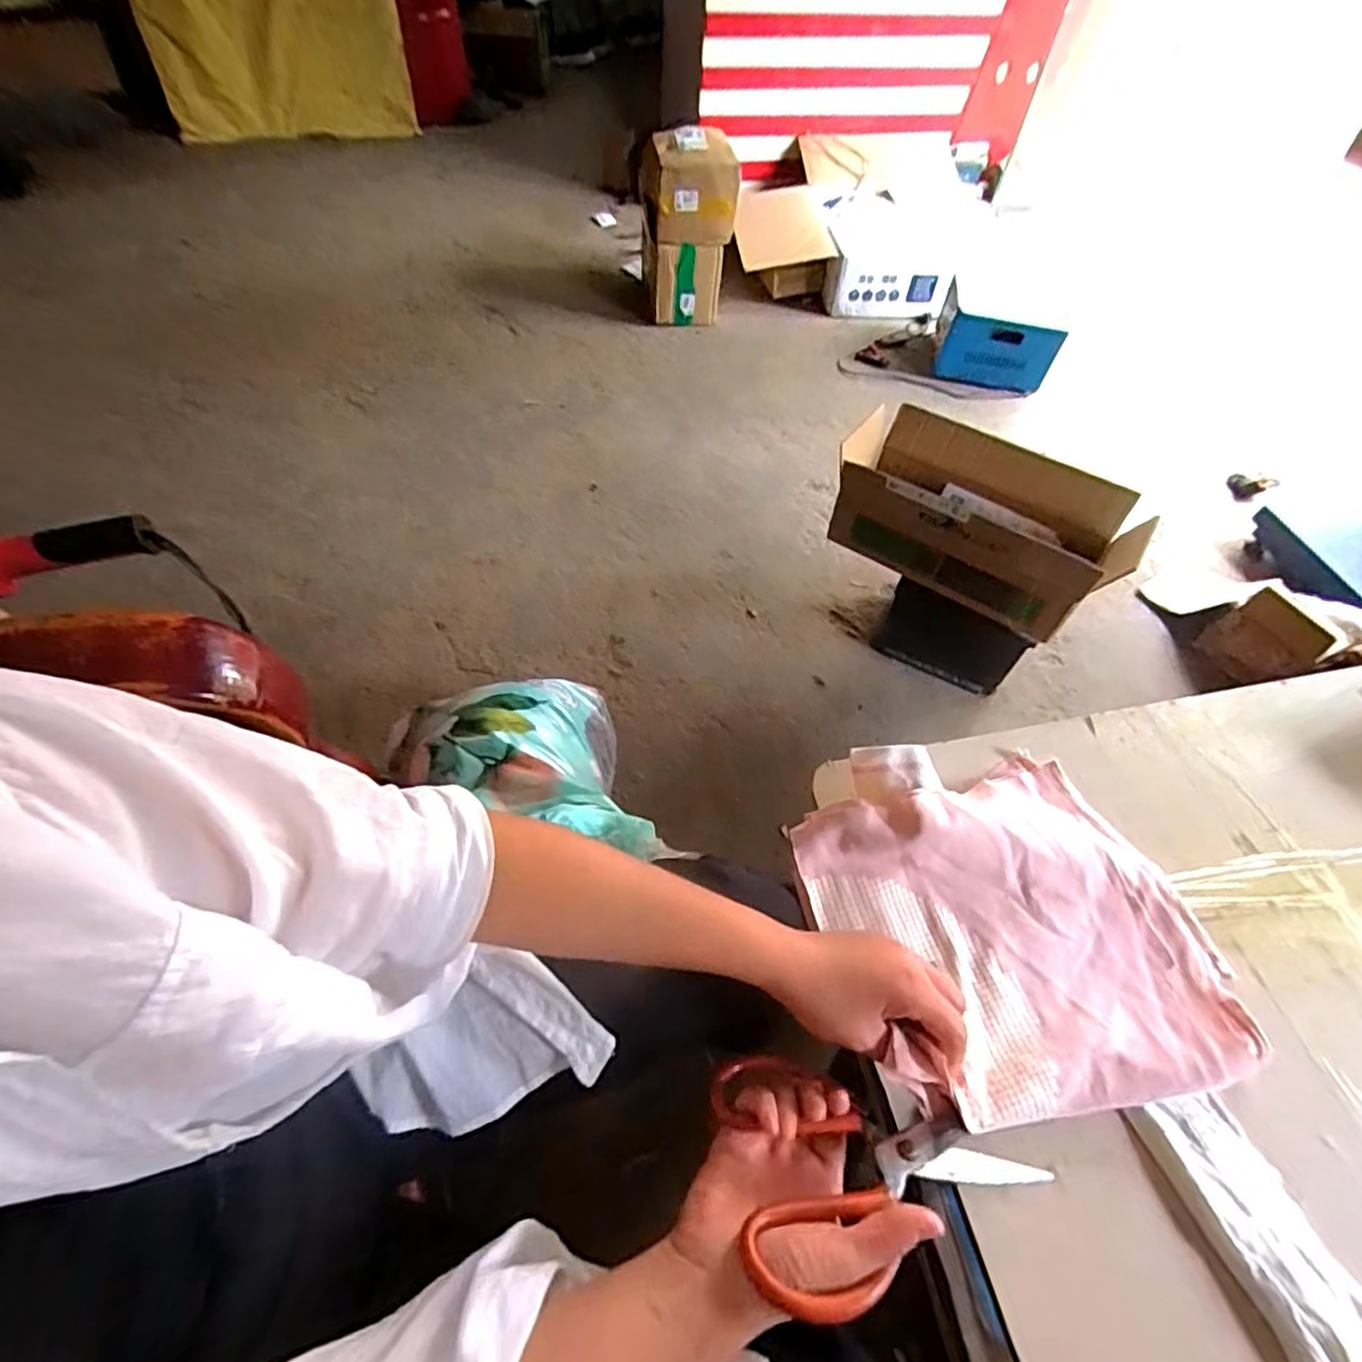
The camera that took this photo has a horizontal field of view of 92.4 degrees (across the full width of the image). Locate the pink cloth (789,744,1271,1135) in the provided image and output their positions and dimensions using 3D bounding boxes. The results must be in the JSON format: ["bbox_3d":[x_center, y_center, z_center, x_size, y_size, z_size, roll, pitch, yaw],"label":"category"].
[{"bbox_3d":[0.240,0.166,0.476,0.271,0.047,0.248,-5,55,-6],"label":"pink cloth"}]

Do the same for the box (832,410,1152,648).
[{"bbox_3d":[0.457,-0.250,1.029,0.421,0.180,0.210,29,59,17],"label":"box"}]

